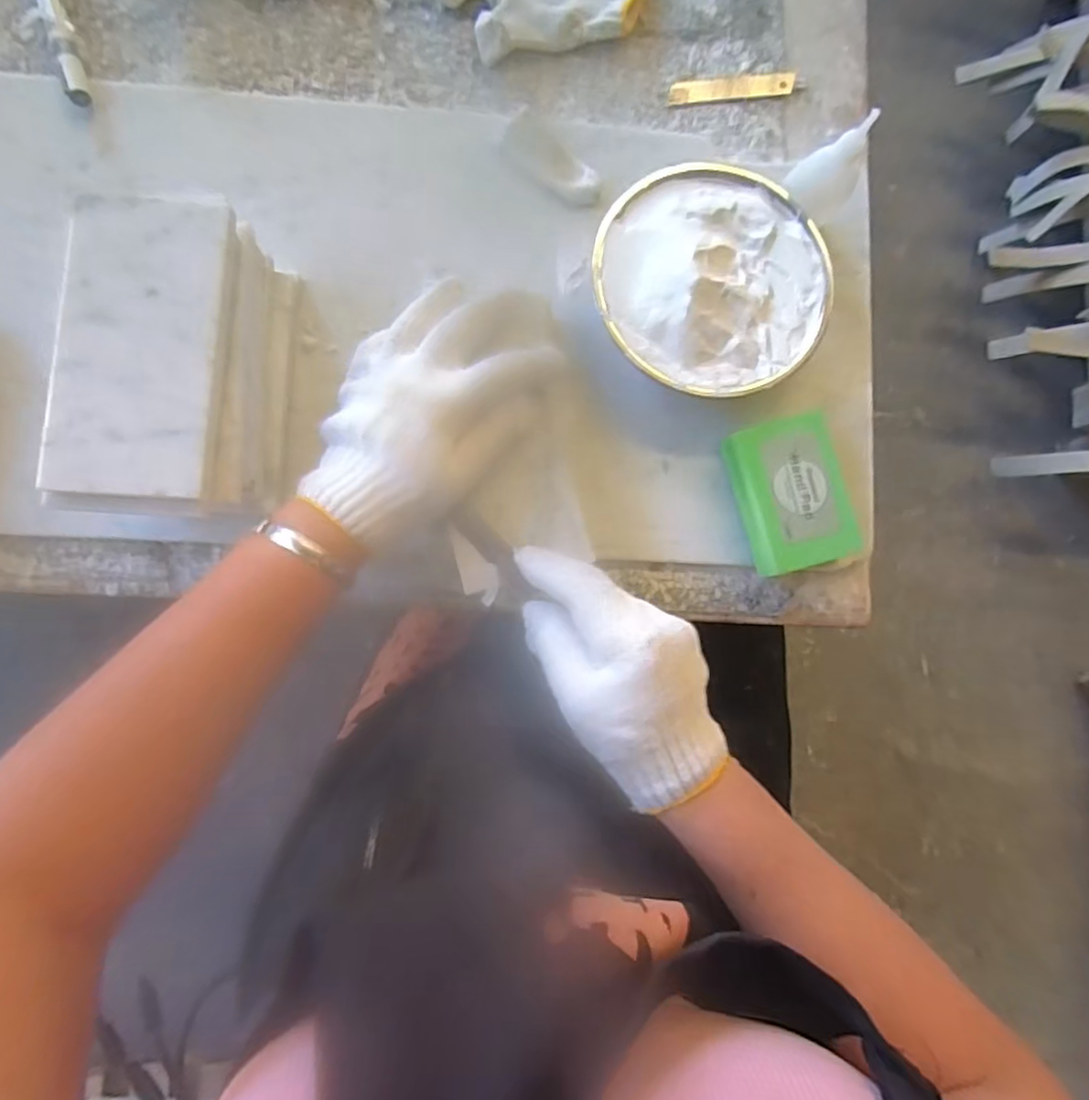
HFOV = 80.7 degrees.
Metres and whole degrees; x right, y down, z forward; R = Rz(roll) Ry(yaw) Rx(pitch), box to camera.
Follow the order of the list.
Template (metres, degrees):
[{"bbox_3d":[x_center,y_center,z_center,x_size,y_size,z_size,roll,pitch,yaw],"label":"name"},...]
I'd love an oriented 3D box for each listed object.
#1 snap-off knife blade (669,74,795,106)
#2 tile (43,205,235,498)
[{"bbox_3d":[0.134,-0.328,0.456,0.090,0.005,0.014,-10,109,-7],"label":"snap-off knife blade"},{"bbox_3d":[-0.201,-0.102,0.317,0.072,0.008,0.149,5,84,-6],"label":"tile"}]

